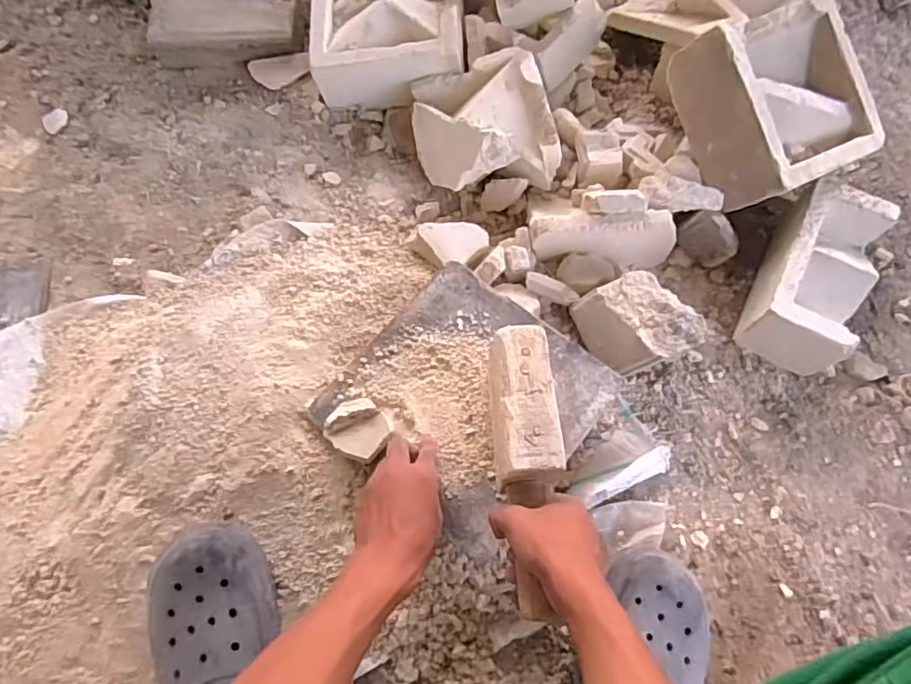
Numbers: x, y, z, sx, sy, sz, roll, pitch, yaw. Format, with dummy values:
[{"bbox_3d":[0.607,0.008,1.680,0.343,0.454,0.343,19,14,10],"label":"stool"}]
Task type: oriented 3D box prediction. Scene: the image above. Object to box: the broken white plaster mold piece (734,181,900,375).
[{"bbox_3d":[0.428,-0.078,0.718,0.103,0.101,0.195,25,67,11],"label":"broken white plaster mold piece"}]

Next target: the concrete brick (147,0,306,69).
[{"bbox_3d":[-0.334,-0.456,0.893,0.222,0.071,0.098,-4,70,-1],"label":"concrete brick"}]

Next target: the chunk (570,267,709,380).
[{"bbox_3d":[0.206,-0.021,0.690,0.100,0.066,0.114,-23,67,-10],"label":"chunk"}]

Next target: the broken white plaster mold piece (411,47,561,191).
[{"bbox_3d":[0.033,-0.278,0.772,0.163,0.077,0.183,-13,67,-7],"label":"broken white plaster mold piece"}]

